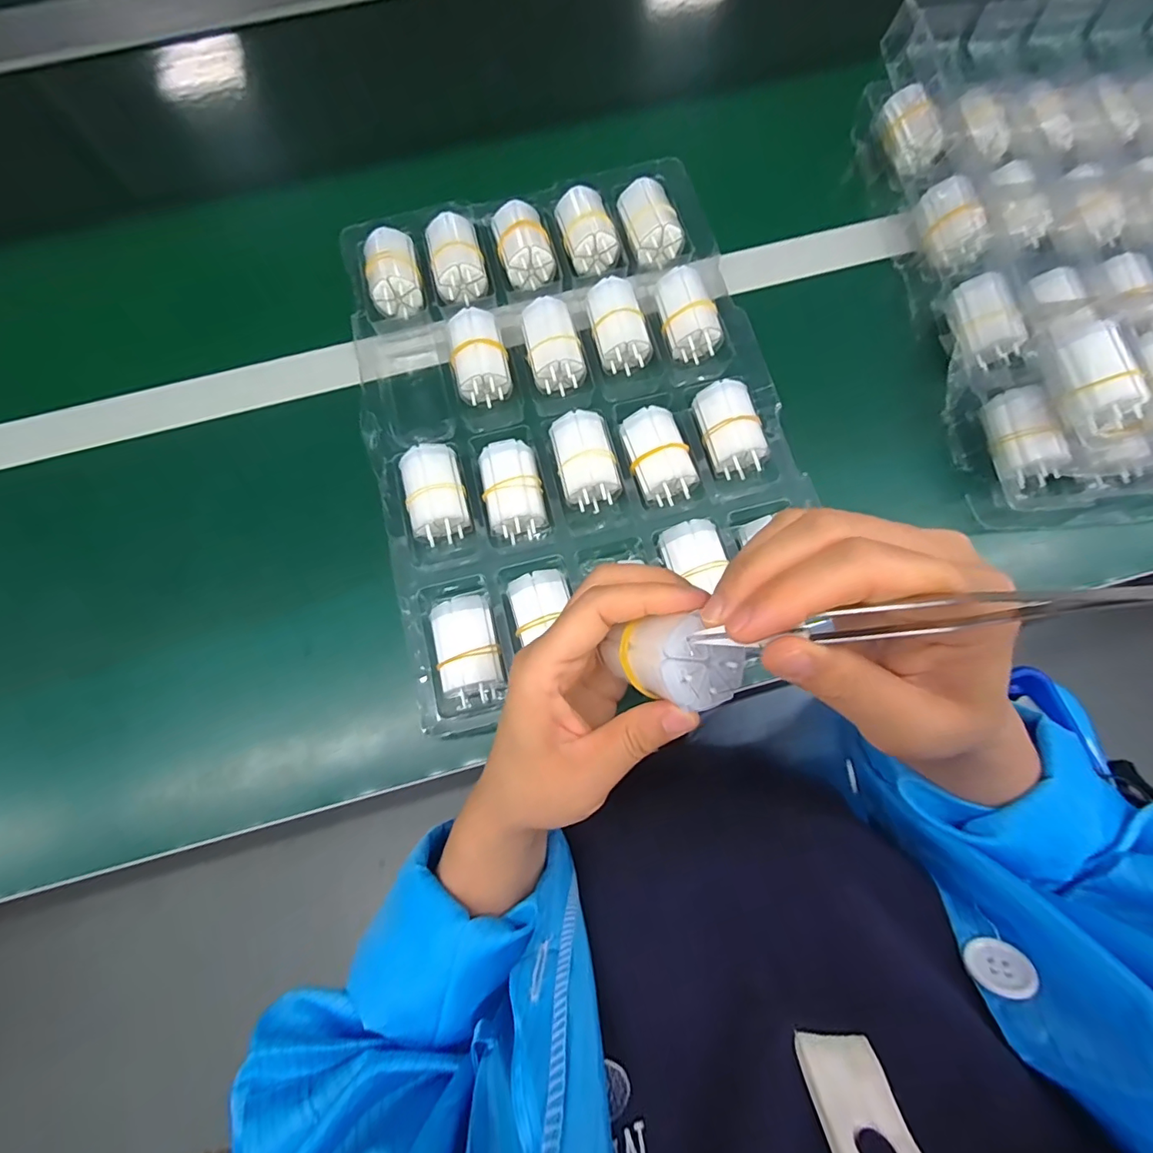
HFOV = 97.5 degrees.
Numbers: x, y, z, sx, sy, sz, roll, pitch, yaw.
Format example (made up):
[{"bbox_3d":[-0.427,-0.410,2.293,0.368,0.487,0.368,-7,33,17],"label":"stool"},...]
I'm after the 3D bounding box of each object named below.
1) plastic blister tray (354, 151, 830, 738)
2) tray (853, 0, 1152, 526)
[{"bbox_3d":[-0.007,-0.121,0.357,0.277,0.030,0.384,-13,76,-3],"label":"plastic blister tray"},{"bbox_3d":[0.406,-0.261,0.375,0.296,0.070,0.422,-7,75,-1],"label":"tray"}]

